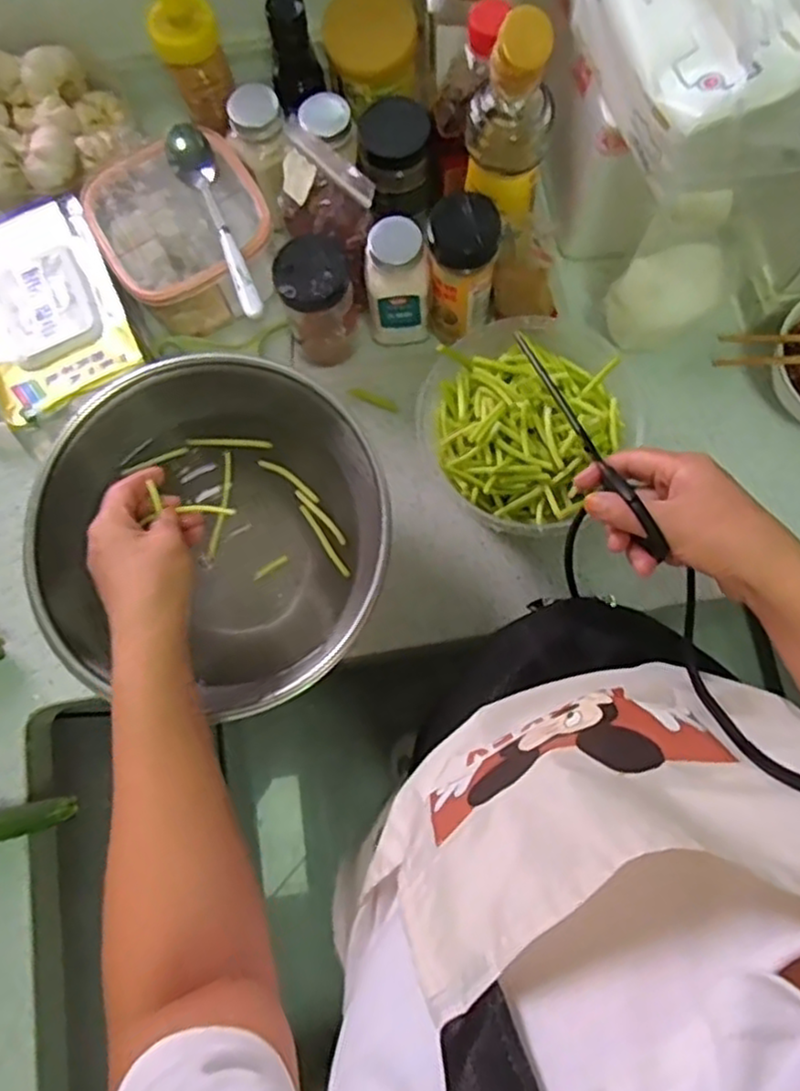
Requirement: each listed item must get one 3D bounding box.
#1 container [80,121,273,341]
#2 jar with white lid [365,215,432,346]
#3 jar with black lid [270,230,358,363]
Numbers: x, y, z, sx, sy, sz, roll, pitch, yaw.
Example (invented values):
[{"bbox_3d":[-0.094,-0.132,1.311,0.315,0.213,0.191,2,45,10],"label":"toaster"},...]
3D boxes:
[{"bbox_3d":[-0.185,-0.270,0.625,0.138,0.081,0.140,-25,78,-4],"label":"container"},{"bbox_3d":[-0.002,-0.214,0.596,0.051,0.116,0.049,0,78,1],"label":"jar with white lid"},{"bbox_3d":[-0.068,-0.202,0.604,0.062,0.121,0.061,-10,78,-1],"label":"jar with black lid"}]

